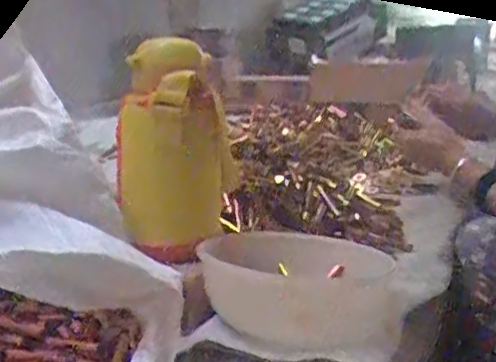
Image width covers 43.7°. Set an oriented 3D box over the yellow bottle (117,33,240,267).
[{"bbox_3d":[-0.064,-0.027,0.538,0.095,0.183,0.075,-5,16,-6],"label":"yellow bottle"}]

